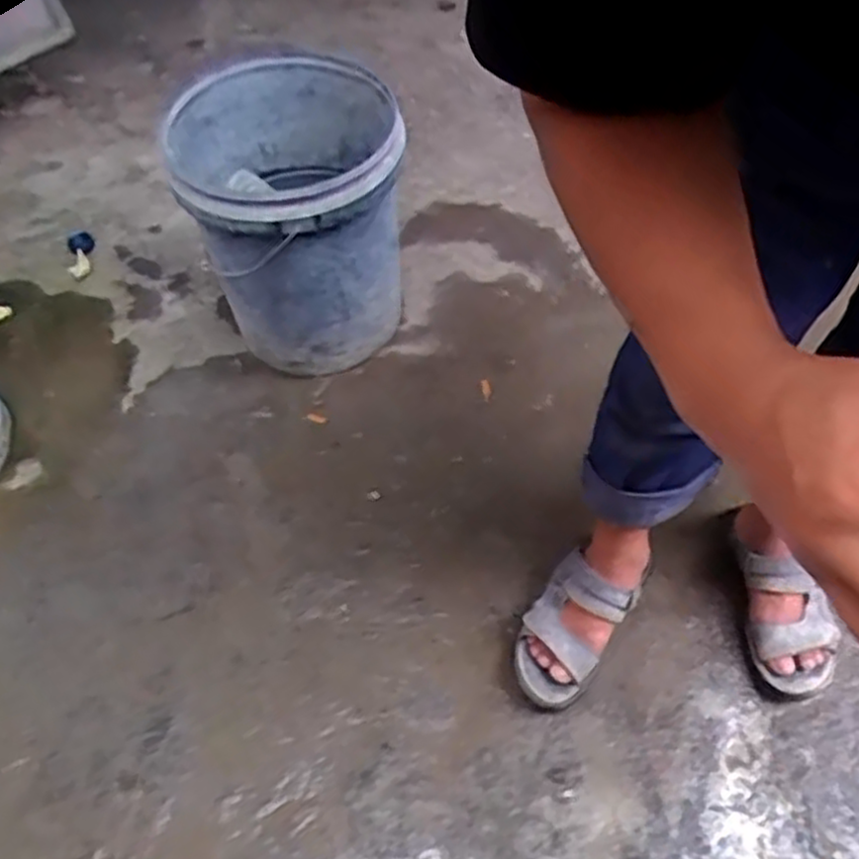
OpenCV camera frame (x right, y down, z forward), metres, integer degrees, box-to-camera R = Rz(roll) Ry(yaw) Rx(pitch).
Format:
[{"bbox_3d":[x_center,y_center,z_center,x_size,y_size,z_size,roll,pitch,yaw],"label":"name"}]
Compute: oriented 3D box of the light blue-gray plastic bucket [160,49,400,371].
[{"bbox_3d":[-0.187,-0.304,1.165,0.305,0.367,0.337,-17,56,-9],"label":"light blue-gray plastic bucket"}]

